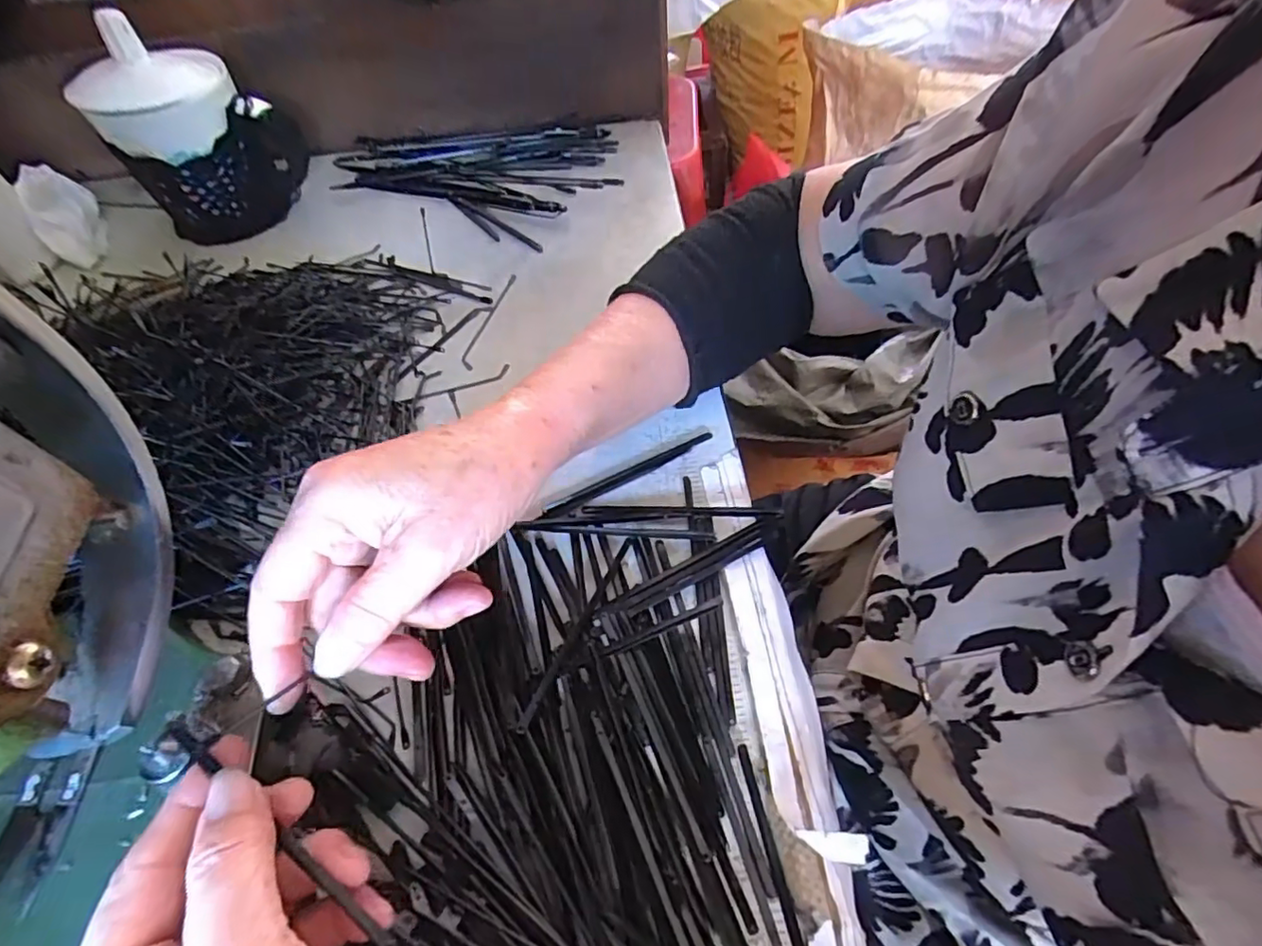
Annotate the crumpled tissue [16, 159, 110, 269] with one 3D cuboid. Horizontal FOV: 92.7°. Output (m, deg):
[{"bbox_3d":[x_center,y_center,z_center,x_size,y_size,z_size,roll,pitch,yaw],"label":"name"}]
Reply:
[{"bbox_3d":[-0.408,-0.185,0.430,0.033,0.042,0.058,-24,59,-14],"label":"crumpled tissue"}]

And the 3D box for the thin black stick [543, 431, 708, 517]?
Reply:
[{"bbox_3d":[0.000,-0.001,0.317,0.098,0.004,0.007,-25,59,-14],"label":"thin black stick"}]

